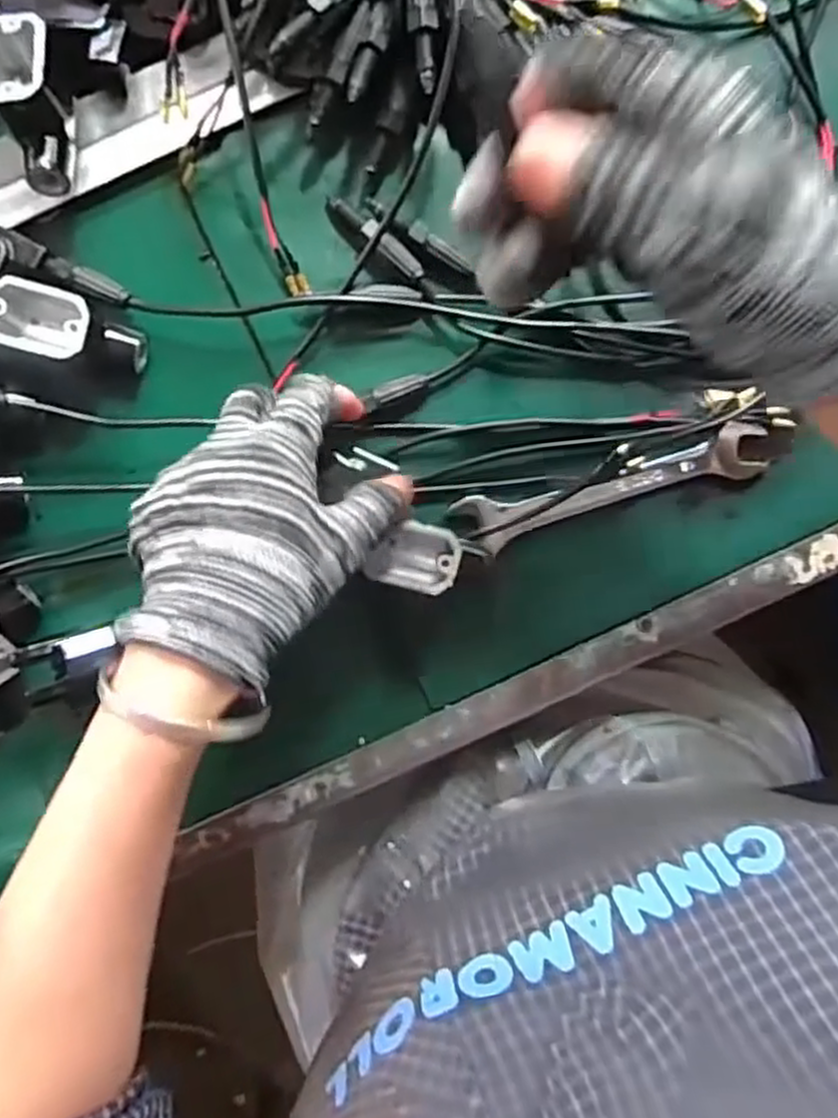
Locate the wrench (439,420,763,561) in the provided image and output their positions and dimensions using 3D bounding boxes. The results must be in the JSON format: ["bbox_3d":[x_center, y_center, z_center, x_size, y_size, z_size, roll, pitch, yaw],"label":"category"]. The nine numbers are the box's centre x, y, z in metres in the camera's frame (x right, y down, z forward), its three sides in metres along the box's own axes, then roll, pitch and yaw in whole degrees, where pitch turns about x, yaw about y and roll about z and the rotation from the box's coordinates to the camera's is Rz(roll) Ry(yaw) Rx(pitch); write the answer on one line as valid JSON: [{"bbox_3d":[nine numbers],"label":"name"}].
[{"bbox_3d":[0.087,-0.032,0.343,0.136,0.009,0.025,-16,94,0],"label":"wrench"}]

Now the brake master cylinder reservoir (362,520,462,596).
[{"bbox_3d":[-0.002,-0.001,0.315,0.034,0.024,0.027,13,93,-2],"label":"brake master cylinder reservoir"}]

